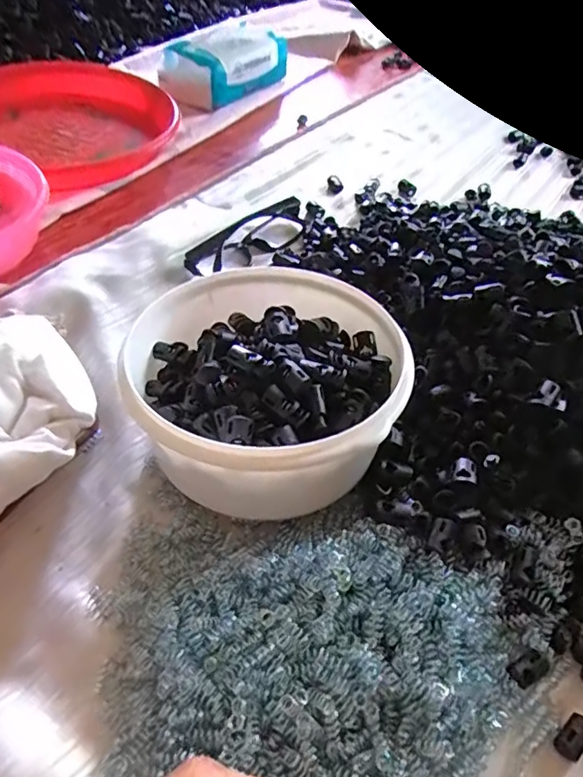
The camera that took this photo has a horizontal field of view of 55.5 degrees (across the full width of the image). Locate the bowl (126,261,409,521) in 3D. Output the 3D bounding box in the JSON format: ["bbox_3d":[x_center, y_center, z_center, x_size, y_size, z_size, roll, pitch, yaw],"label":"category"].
[{"bbox_3d":[-0.014,-0.001,0.340,0.153,0.085,0.162,4,49,-4],"label":"bowl"}]

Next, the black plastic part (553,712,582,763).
[{"bbox_3d":[0.137,0.167,0.266,0.023,0.009,0.014,-32,59,-28],"label":"black plastic part"}]

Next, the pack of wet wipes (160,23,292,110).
[{"bbox_3d":[-0.083,-0.405,0.688,0.085,0.061,0.163,33,53,20],"label":"pack of wet wipes"}]

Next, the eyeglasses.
[{"bbox_3d":[-0.035,-0.133,0.485,0.038,0.026,0.134,36,56,24],"label":"eyeglasses"}]

